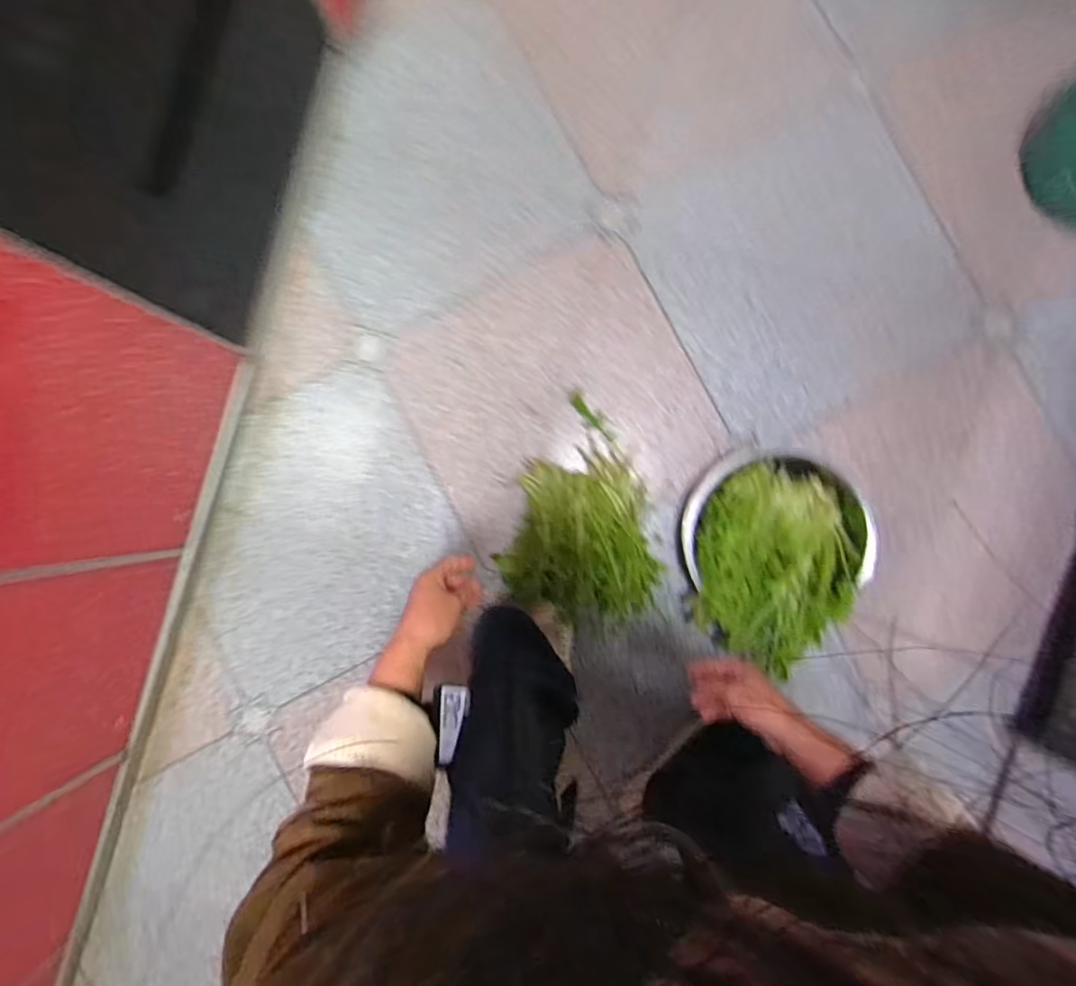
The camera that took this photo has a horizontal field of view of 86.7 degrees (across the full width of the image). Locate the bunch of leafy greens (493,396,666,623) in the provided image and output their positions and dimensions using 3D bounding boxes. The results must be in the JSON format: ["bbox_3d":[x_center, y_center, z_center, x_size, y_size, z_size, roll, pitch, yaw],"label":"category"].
[{"bbox_3d":[0.067,0.043,1.104,0.297,0.095,0.416,-11,91,1],"label":"bunch of leafy greens"}]

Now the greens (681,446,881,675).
[{"bbox_3d":[0.449,0.104,1.081,0.357,0.140,0.361,0,87,4],"label":"greens"}]

